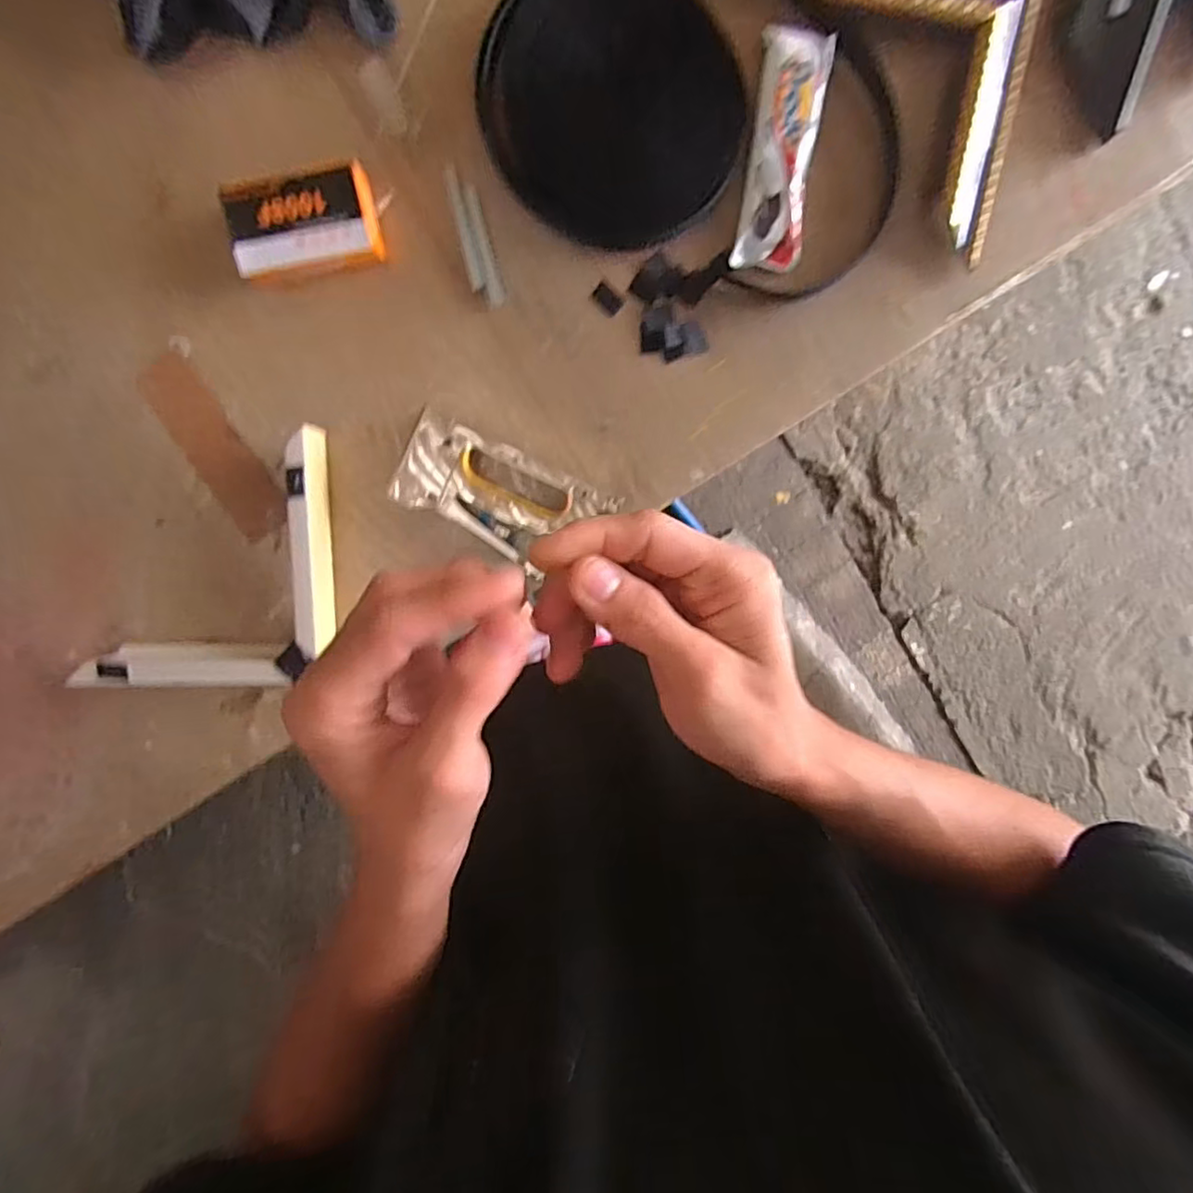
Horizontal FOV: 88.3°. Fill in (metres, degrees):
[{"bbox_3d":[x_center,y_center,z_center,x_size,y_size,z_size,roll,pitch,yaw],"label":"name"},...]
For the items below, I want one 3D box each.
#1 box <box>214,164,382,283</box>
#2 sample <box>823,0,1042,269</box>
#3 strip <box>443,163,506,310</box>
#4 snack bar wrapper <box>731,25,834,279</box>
[{"bbox_3d":[-0.222,-0.286,0.475,0.112,0.036,0.066,-14,98,2],"label":"box"},{"bbox_3d":[0.268,-0.404,0.455,0.140,0.016,0.249,-38,96,5],"label":"sample"},{"bbox_3d":[-0.096,-0.283,0.486,0.023,0.004,0.107,-14,98,2],"label":"strip"},{"bbox_3d":[0.143,-0.339,0.468,0.049,0.011,0.162,7,98,-1],"label":"snack bar wrapper"}]

